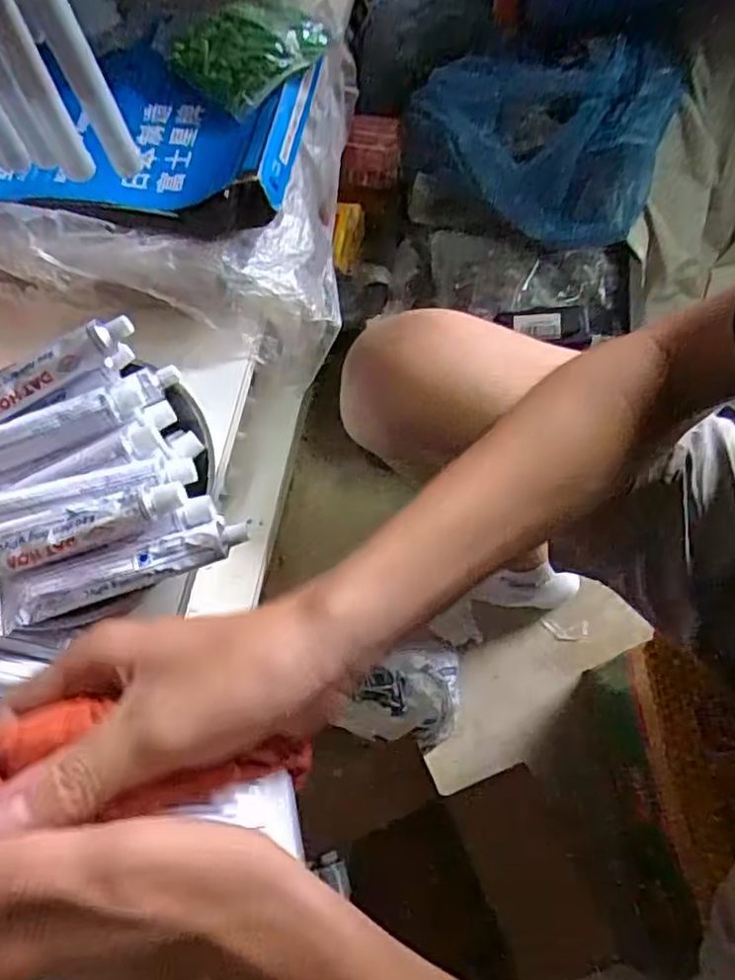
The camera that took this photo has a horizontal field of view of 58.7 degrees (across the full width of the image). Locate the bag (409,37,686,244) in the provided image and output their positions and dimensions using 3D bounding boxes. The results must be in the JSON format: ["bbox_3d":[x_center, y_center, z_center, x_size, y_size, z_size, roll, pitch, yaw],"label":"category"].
[{"bbox_3d":[0.204,-0.435,0.760,0.287,0.112,0.224,26,70,13],"label":"bag"}]

